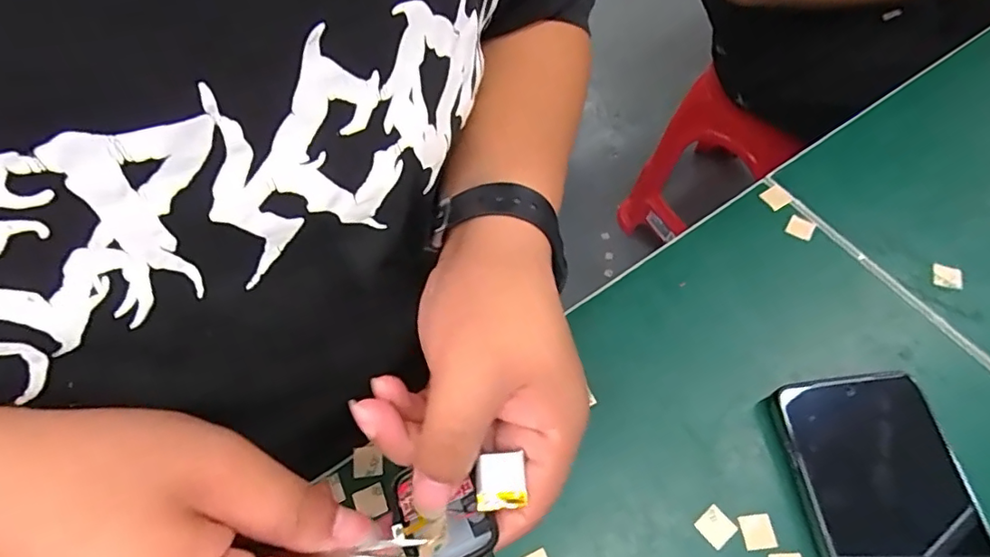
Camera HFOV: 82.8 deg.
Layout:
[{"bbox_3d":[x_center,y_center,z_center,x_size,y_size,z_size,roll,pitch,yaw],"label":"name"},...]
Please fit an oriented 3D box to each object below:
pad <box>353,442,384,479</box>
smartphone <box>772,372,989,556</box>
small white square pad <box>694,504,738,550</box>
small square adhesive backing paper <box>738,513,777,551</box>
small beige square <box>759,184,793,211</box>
[{"bbox_3d":[-0.068,0.097,0.298,0.016,0.004,0.016,-5,60,0],"label":"pad"},{"bbox_3d":[0.192,0.127,0.264,0.078,0.014,0.160,-8,60,-1],"label":"smartphone"},{"bbox_3d":[0.109,0.123,0.277,0.015,0.004,0.015,-36,64,-16],"label":"small white square pad"},{"bbox_3d":[0.129,0.124,0.276,0.016,0.004,0.016,-6,60,-1],"label":"small square adhesive backing paper"},{"bbox_3d":[0.187,-0.054,0.375,0.016,0.005,0.016,-23,61,-10],"label":"small beige square"}]

